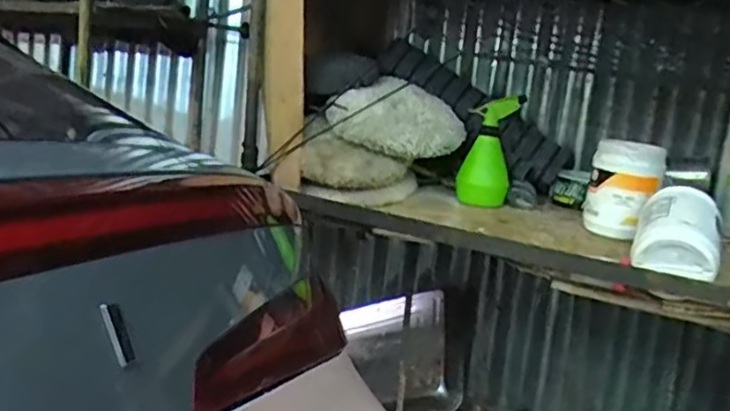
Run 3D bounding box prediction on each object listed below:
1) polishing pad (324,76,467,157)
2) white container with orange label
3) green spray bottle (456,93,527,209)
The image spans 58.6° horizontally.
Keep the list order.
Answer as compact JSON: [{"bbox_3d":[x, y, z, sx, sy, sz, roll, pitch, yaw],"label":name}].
[{"bbox_3d":[0.064,-0.149,1.084,0.204,0.042,0.214,30,40,19],"label":"polishing pad"},{"bbox_3d":[0.375,-0.025,0.943,0.097,0.137,0.105,10,12,23],"label":"white container with orange label"},{"bbox_3d":[0.204,-0.084,1.084,0.089,0.184,0.075,7,11,8],"label":"green spray bottle"}]

